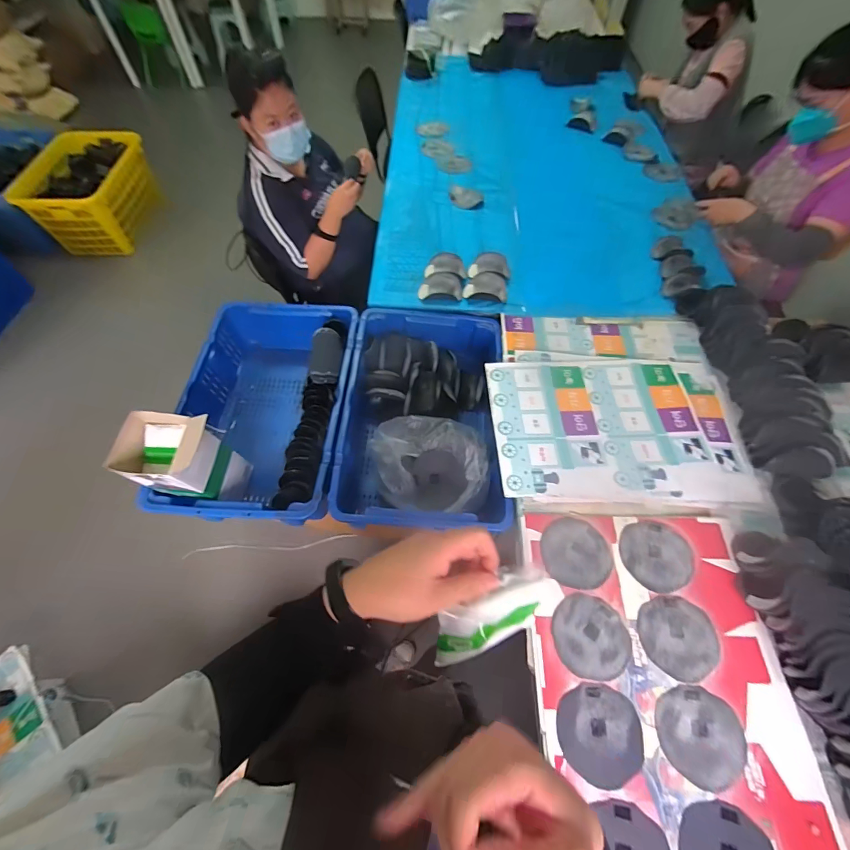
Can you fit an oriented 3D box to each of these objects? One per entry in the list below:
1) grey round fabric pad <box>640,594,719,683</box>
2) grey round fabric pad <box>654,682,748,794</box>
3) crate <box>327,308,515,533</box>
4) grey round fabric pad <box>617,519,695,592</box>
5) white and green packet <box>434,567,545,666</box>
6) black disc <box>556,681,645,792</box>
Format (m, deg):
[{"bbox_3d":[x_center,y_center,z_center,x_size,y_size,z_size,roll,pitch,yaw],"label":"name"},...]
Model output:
[{"bbox_3d":[0.503,0.419,0.772,0.151,0.012,0.144,0,60,0],"label":"grey round fabric pad"},{"bbox_3d":[0.491,0.553,0.698,0.139,0.013,0.151,0,60,0],"label":"grey round fabric pad"},{"bbox_3d":[0.001,-0.026,1.114,0.421,0.193,0.663,4,60,2],"label":"crate"},{"bbox_3d":[0.503,0.278,0.851,0.143,0.018,0.147,0,60,0],"label":"grey round fabric pad"},{"bbox_3d":[0.067,0.204,0.405,0.116,0.123,0.021,-17,39,-14],"label":"white and green packet"},{"bbox_3d":[0.313,0.550,0.695,0.151,0.014,0.144,0,60,0],"label":"black disc"}]

